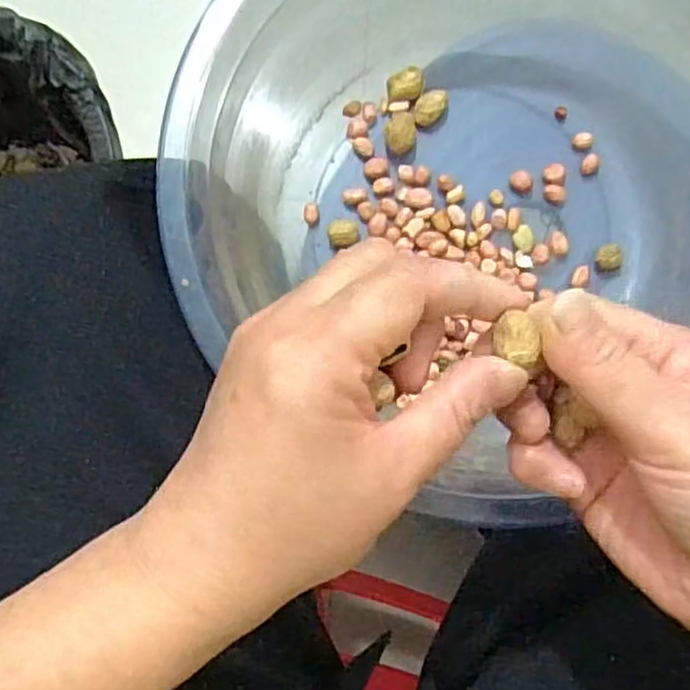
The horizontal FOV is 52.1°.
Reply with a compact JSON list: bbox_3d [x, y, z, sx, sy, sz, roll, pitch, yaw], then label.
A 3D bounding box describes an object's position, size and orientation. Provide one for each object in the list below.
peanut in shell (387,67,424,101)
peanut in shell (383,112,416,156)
[{"bbox_3d":[0.037,-0.159,0.430,0.021,0.011,0.016,-9,87,-1],"label":"peanut in shell"},{"bbox_3d":[0.034,-0.129,0.427,0.019,0.011,0.029,6,87,-1],"label":"peanut in shell"}]

